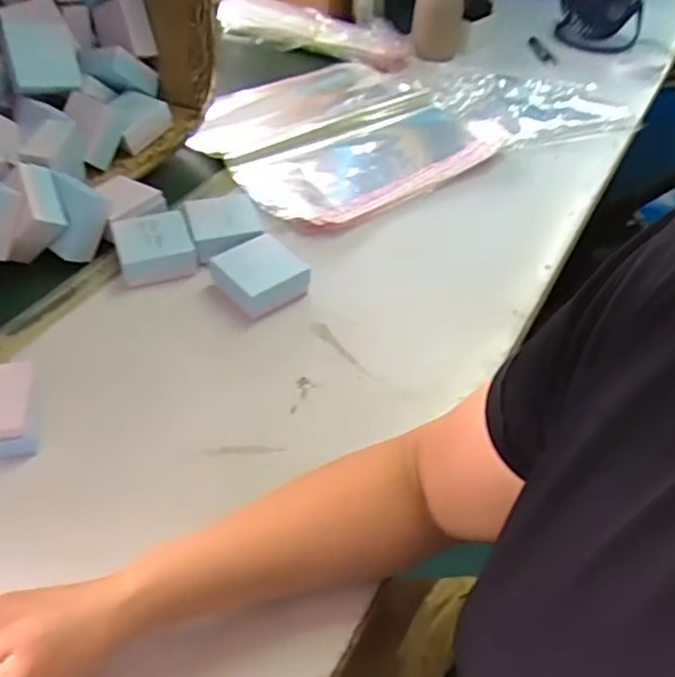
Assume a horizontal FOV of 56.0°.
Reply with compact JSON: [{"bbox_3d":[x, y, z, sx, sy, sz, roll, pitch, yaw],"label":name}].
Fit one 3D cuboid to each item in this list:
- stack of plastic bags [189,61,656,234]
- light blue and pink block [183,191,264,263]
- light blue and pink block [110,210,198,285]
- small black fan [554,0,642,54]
[{"bbox_3d":[0.101,-0.334,0.930,0.589,0.023,0.355,-23,53,-23],"label":"stack of plastic bags"},{"bbox_3d":[-0.124,-0.124,0.704,0.076,0.033,0.083,-13,49,-15],"label":"light blue and pink block"},{"bbox_3d":[-0.198,-0.100,0.685,0.075,0.039,0.083,-15,50,-17],"label":"light blue and pink block"},{"bbox_3d":[0.487,-0.610,1.164,0.149,0.127,0.078,18,48,14],"label":"small black fan"}]

